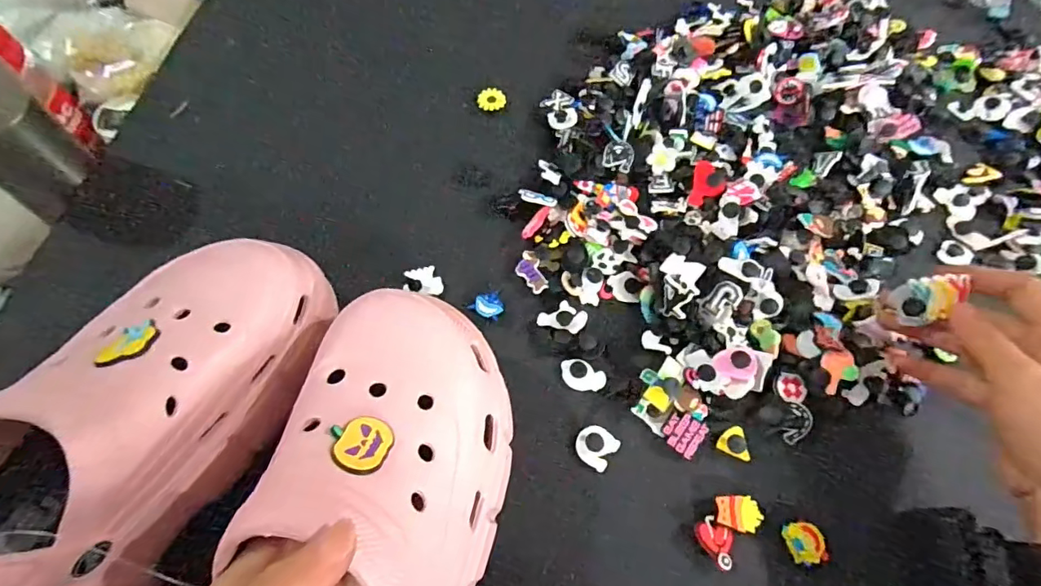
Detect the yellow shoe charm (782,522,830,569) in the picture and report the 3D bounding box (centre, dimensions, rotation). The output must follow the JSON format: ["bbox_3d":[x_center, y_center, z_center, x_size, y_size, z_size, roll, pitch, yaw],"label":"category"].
[{"bbox_3d":[0.166,0.145,0.288,0.021,0.004,0.022,-10,64,-7],"label":"yellow shoe charm"}]

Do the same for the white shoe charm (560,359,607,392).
[{"bbox_3d":[0.042,0.056,0.334,0.030,0.011,0.019,23,65,9],"label":"white shoe charm"}]

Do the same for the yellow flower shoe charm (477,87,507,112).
[{"bbox_3d":[-0.025,-0.174,0.444,0.024,0.012,0.019,-1,64,-3],"label":"yellow flower shoe charm"}]

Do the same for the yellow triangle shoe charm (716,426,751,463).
[{"bbox_3d":[0.137,0.094,0.313,0.020,0.011,0.019,24,65,10],"label":"yellow triangle shoe charm"}]

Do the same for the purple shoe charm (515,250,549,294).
[{"bbox_3d":[0.007,-0.015,0.363,0.019,0.004,0.033,-16,65,-10],"label":"purple shoe charm"}]

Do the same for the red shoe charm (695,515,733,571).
[{"bbox_3d":[0.114,0.144,0.287,0.020,0.004,0.025,-40,71,-19],"label":"red shoe charm"}]

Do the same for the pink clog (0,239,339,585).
[{"bbox_3d":[-0.201,0.061,0.229,0.102,0.104,0.244,26,65,10],"label":"pink clog"}]

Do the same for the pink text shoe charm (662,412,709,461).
[{"bbox_3d":[0.103,0.089,0.313,0.023,0.004,0.025,33,84,8],"label":"pink text shoe charm"}]

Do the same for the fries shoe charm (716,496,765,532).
[{"bbox_3d":[0.131,0.130,0.293,0.027,0.004,0.019,-1,64,-3],"label":"fries shoe charm"}]

